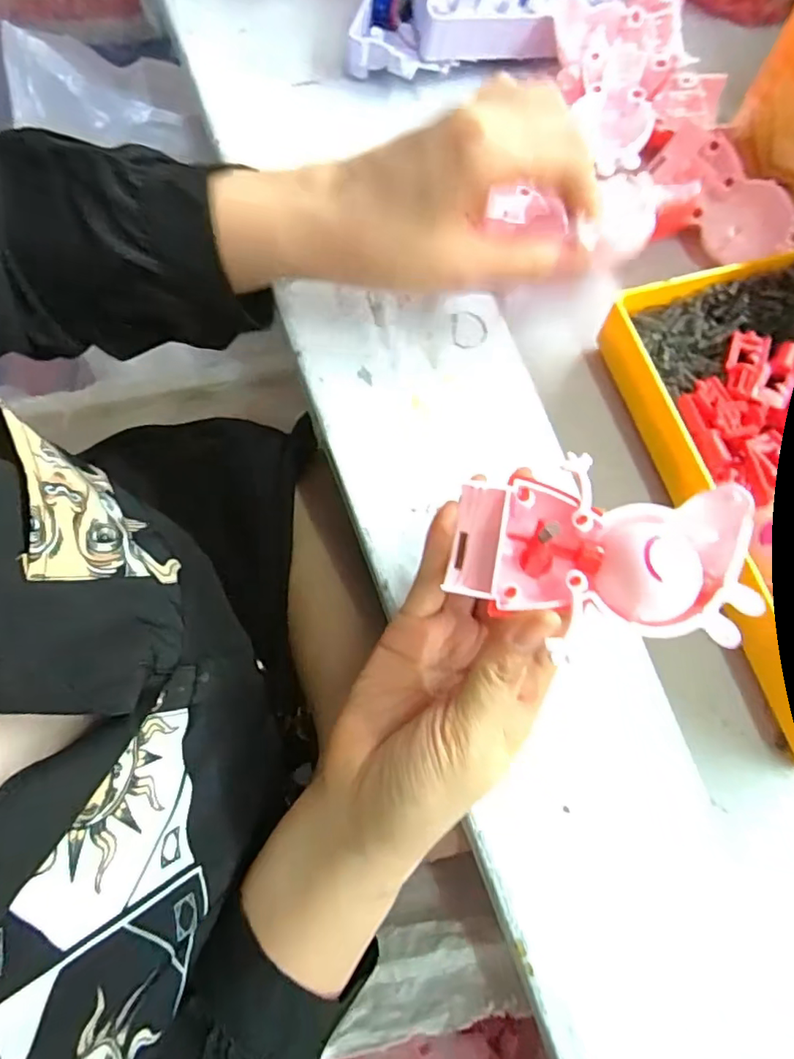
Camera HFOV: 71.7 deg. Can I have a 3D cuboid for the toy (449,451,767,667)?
[{"bbox_3d":[0.072,0.012,0.202,0.101,0.033,0.067,7,69,10],"label":"toy"}]

